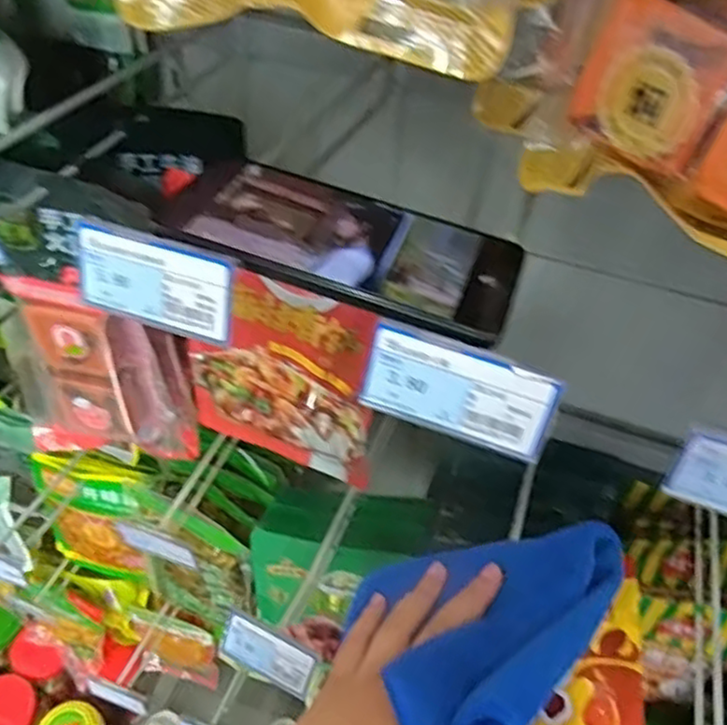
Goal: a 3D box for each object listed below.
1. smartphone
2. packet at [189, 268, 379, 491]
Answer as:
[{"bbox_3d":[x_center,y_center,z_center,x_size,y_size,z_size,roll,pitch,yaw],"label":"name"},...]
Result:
[{"bbox_3d":[-0.006,-0.056,0.320,0.154,0.013,0.088,20,47,14],"label":"smartphone"},{"bbox_3d":[-0.064,0.013,0.507,0.151,0.173,0.017,18,46,12],"label":"packet"}]

